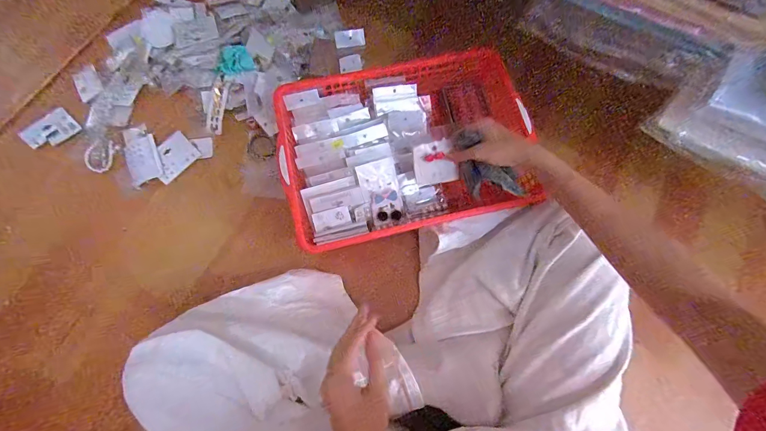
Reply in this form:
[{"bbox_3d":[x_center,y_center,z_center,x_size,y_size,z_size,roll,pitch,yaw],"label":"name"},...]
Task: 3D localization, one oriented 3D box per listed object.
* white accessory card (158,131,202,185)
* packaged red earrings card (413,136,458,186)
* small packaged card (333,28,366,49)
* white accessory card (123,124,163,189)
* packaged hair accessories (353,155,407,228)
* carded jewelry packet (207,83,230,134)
[{"bbox_3d":[-0.384,-0.106,0.625,0.057,0.004,0.083,43,75,-4],"label":"white accessory card"},{"bbox_3d":[0.081,-0.081,0.537,0.063,0.004,0.070,-13,119,11],"label":"packaged red earrings card"},{"bbox_3d":[-0.067,-0.357,0.688,0.061,0.004,0.032,-9,105,0],"label":"small packaged card"},{"bbox_3d":[-0.439,-0.112,0.623,0.060,0.009,0.110,-22,76,-8],"label":"white accessory card"},{"bbox_3d":[0.000,-0.038,0.577,0.065,0.025,0.107,-19,96,-8],"label":"packaged hair accessories"},{"bbox_3d":[-0.309,-0.201,0.639,0.027,0.004,0.097,13,96,2],"label":"carded jewelry packet"}]

